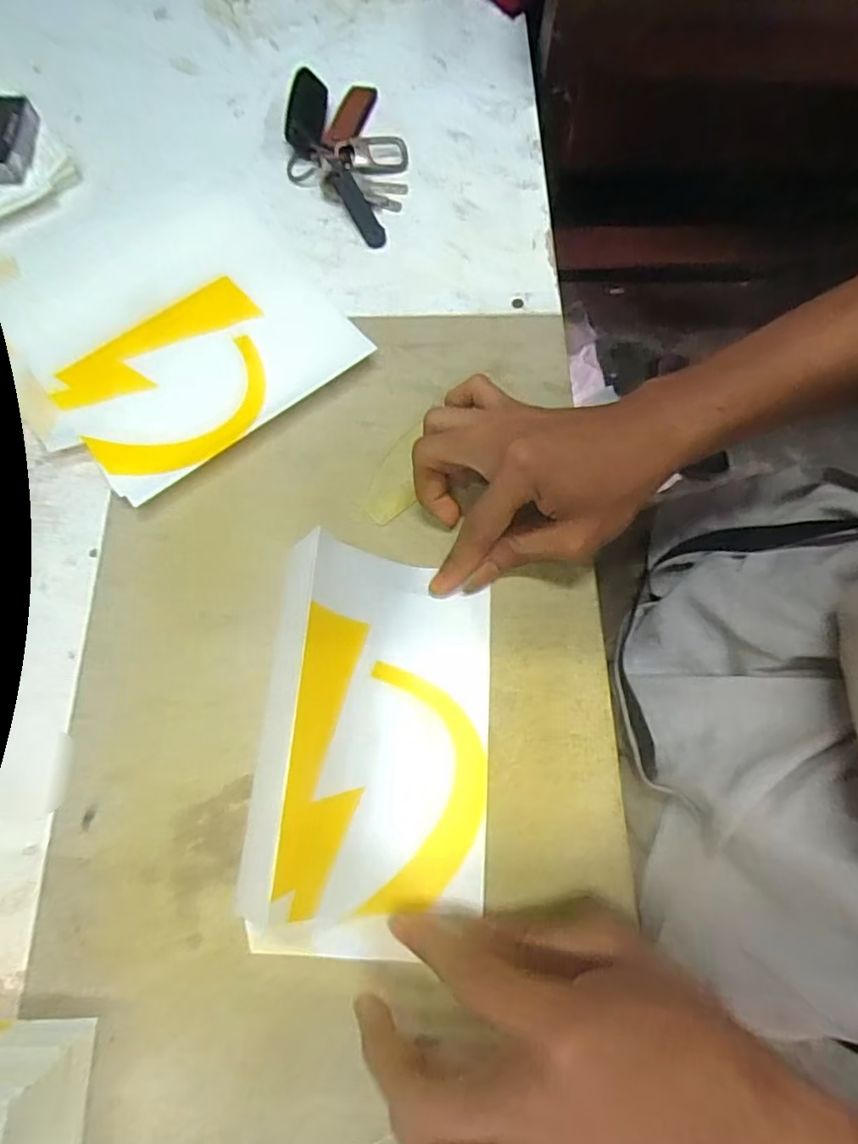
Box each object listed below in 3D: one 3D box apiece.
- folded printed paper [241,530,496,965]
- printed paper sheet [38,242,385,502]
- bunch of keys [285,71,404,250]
[{"bbox_3d":[-0.023,0.081,0.299,0.106,0.051,0.189,3,70,0],"label":"folded printed paper"},{"bbox_3d":[-0.130,-0.126,0.382,0.177,0.019,0.110,-39,75,-14],"label":"printed paper sheet"},{"bbox_3d":[-0.061,-0.310,0.460,0.085,0.017,0.164,-5,70,-3],"label":"bunch of keys"}]

